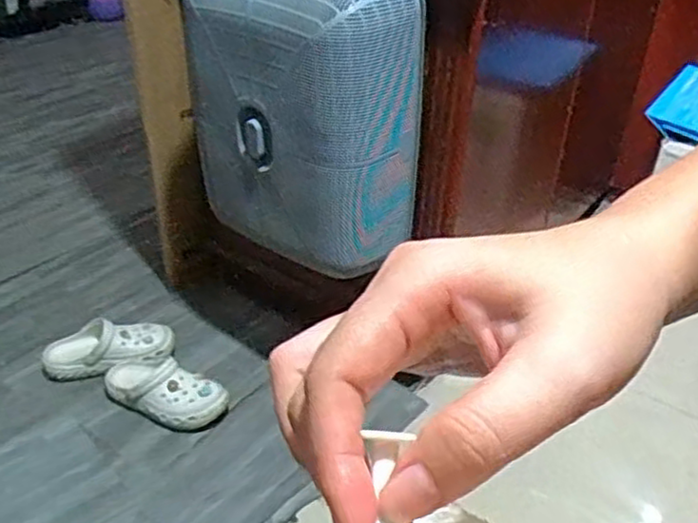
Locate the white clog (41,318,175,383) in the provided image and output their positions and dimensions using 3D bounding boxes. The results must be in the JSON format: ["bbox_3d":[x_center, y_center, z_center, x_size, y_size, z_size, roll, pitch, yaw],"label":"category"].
[{"bbox_3d":[-0.496,0.182,1.453,0.256,0.076,0.129,-4,33,-10],"label":"white clog"}]

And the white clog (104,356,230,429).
[{"bbox_3d":[-0.361,0.246,1.356,0.248,0.073,0.111,18,36,23],"label":"white clog"}]

